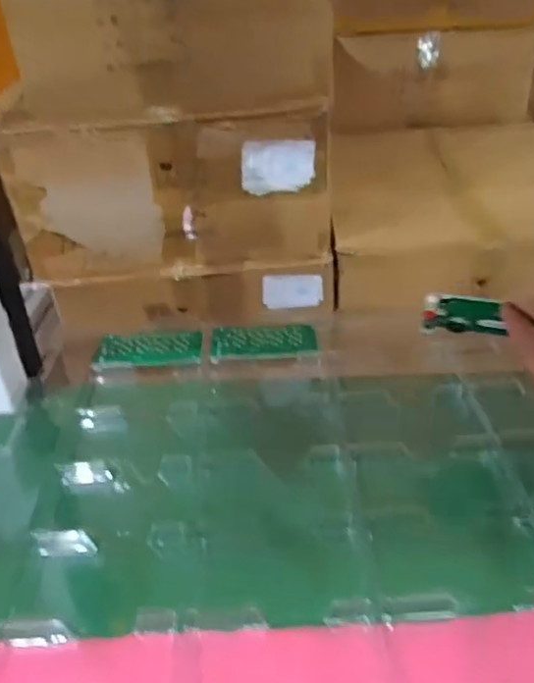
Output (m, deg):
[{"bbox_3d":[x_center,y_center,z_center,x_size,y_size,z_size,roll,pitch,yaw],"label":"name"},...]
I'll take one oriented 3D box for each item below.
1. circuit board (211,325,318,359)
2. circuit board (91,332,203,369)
[{"bbox_3d":[-0.002,-0.001,0.661,0.104,0.007,0.054,0,37,-1],"label":"circuit board"},{"bbox_3d":[-0.120,0.007,0.664,0.106,0.006,0.050,-4,42,-11],"label":"circuit board"}]

